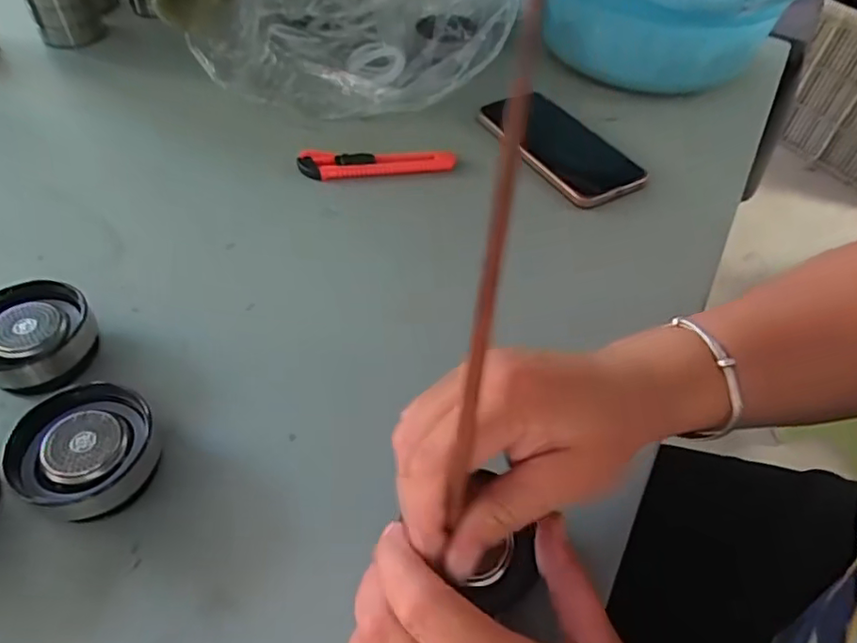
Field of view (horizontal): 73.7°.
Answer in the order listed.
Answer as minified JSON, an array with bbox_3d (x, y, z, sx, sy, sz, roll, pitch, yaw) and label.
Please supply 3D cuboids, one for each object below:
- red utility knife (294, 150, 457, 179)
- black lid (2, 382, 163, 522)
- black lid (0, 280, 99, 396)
[{"bbox_3d":[-0.046,-0.140,0.504,0.135,0.016,0.024,-3,49,-4],"label":"red utility knife"},{"bbox_3d":[-0.178,0.067,0.301,0.063,0.037,0.059,1,49,-1],"label":"black lid"},{"bbox_3d":[-0.241,0.008,0.348,0.066,0.031,0.064,-36,59,-28],"label":"black lid"}]

